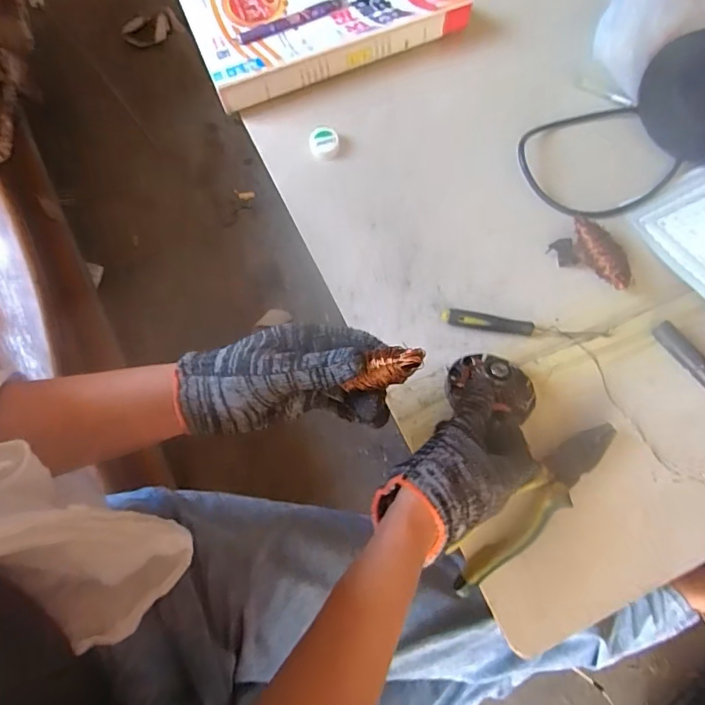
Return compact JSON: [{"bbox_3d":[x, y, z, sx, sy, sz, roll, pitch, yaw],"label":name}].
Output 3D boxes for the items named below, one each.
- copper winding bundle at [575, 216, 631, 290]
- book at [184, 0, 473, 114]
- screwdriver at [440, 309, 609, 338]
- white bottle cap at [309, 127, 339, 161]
[{"bbox_3d":[0.240,-0.098,0.482,0.024,0.028,0.083,-26,77,-5],"label":"copper winding bundle"},{"bbox_3d":[-0.045,-0.422,0.574,0.293,0.035,0.230,-20,76,-3],"label":"book"},{"bbox_3d":[0.165,-0.024,0.475,0.155,0.011,0.017,9,77,4],"label":"screwdriver"},{"bbox_3d":[-0.031,-0.228,0.539,0.032,0.014,0.031,0,76,1],"label":"white bottle cap"}]

